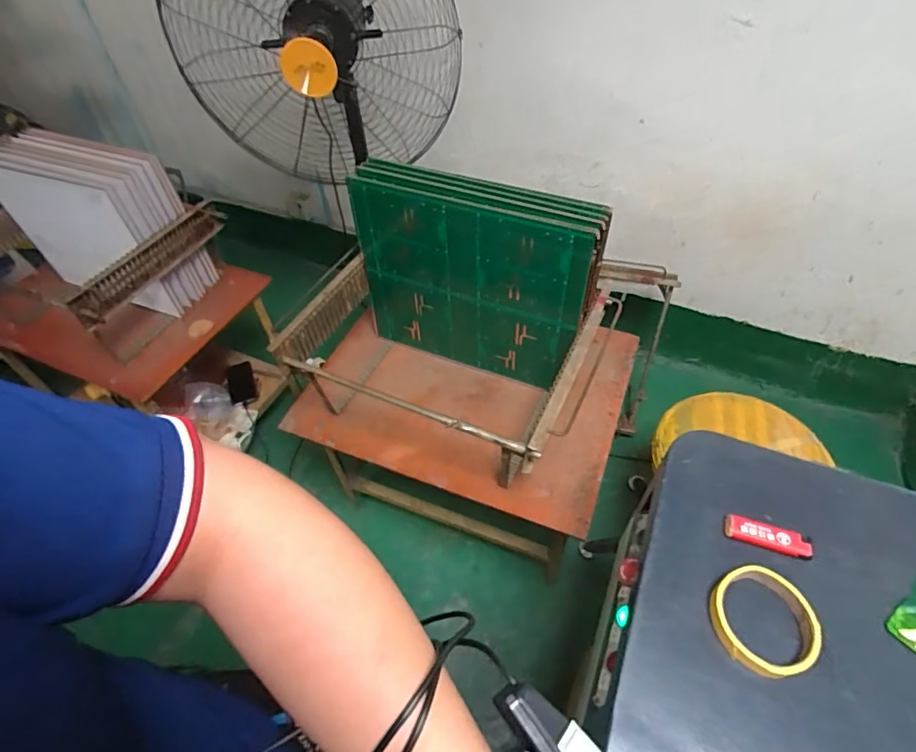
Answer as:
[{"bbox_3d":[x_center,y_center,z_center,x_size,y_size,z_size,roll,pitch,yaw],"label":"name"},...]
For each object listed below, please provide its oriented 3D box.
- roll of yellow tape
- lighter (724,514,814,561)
[{"bbox_3d":[0.284,0.228,0.471,0.087,0.023,0.091,-1,48,1],"label":"roll of yellow tape"},{"bbox_3d":[0.321,0.168,0.526,0.080,0.015,0.027,16,51,16],"label":"lighter"}]

